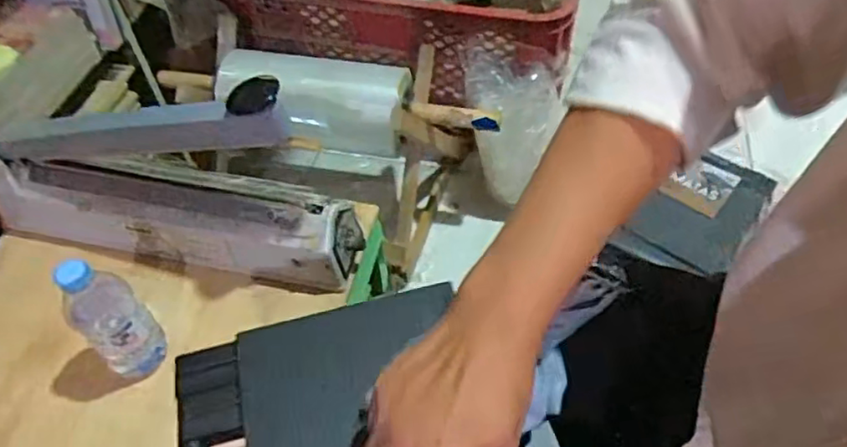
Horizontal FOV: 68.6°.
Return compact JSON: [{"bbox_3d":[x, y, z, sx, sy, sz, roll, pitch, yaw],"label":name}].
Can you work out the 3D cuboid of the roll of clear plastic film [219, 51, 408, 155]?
[{"bbox_3d":[-0.167,-0.176,0.918,0.281,0.081,0.096,7,52,7],"label":"roll of clear plastic film"}]

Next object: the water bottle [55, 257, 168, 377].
[{"bbox_3d":[-0.264,0.082,0.530,0.047,0.144,0.053,36,60,25],"label":"water bottle"}]

